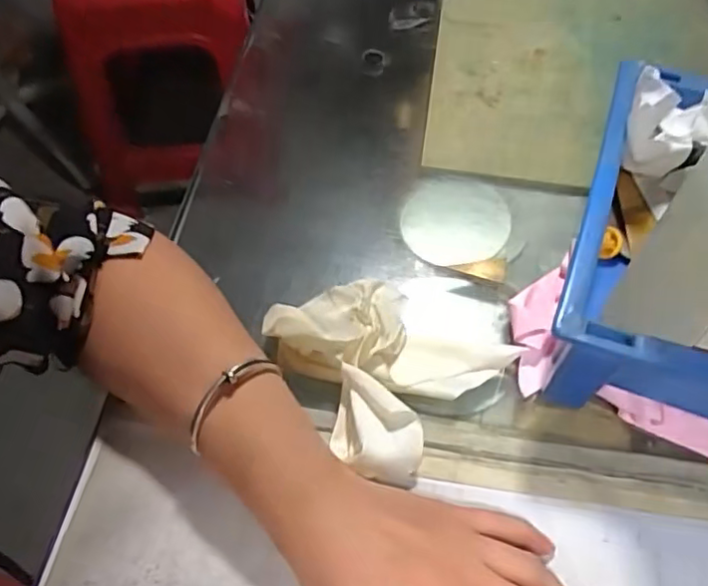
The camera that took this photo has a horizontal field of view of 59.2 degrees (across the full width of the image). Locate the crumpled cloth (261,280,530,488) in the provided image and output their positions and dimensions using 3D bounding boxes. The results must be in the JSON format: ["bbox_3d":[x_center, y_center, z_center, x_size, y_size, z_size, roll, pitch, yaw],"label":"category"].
[{"bbox_3d":[0.023,0.034,0.362,0.113,0.042,0.110,-38,66,-22],"label":"crumpled cloth"}]

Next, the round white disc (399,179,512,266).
[{"bbox_3d":[0.071,-0.051,0.434,0.075,0.008,0.070,2,59,0],"label":"round white disc"}]

